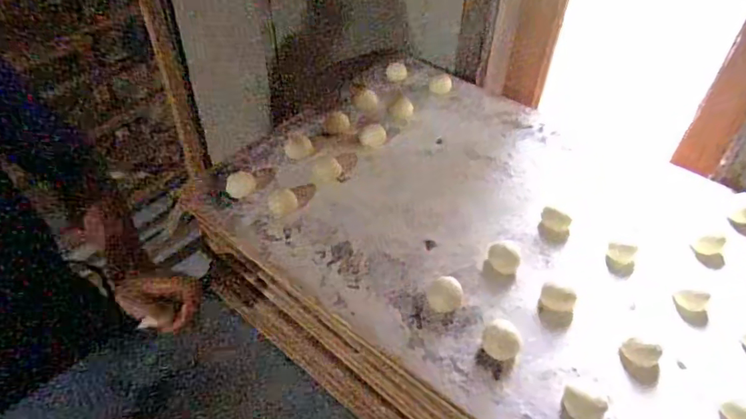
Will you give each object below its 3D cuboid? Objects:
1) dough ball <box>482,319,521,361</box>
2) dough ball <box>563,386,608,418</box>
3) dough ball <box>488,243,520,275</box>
[{"bbox_3d":[0.113,0.116,0.458,0.033,0.019,0.031,1,46,-1],"label":"dough ball"},{"bbox_3d":[0.167,0.158,0.413,0.031,0.021,0.018,22,50,19],"label":"dough ball"},{"bbox_3d":[0.131,0.050,0.521,0.030,0.019,0.025,15,48,13],"label":"dough ball"}]

